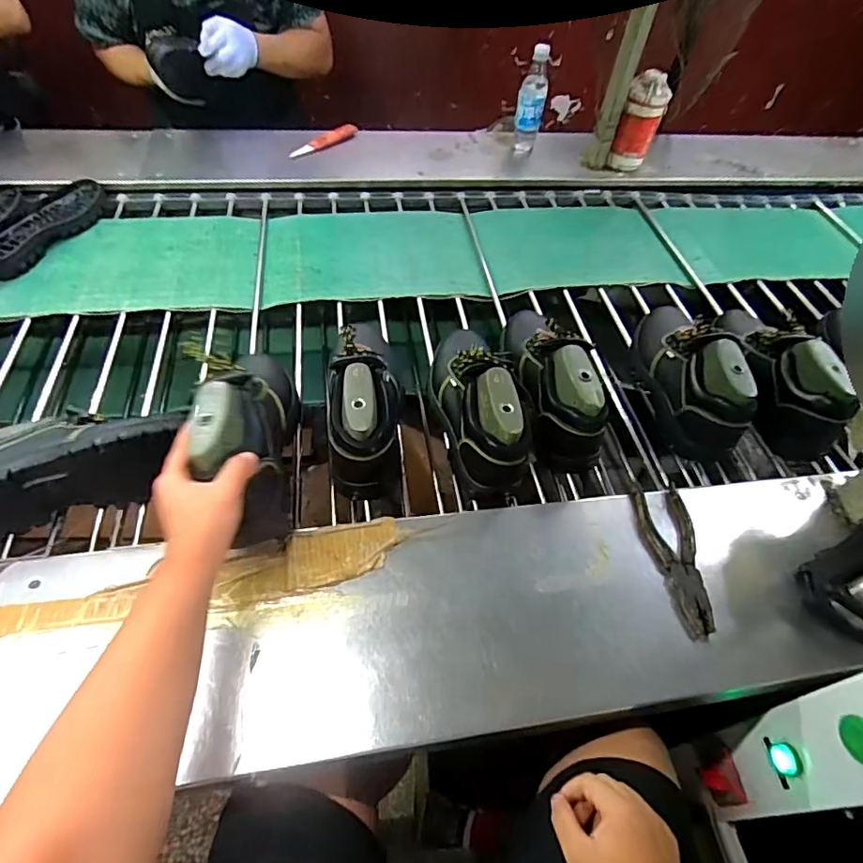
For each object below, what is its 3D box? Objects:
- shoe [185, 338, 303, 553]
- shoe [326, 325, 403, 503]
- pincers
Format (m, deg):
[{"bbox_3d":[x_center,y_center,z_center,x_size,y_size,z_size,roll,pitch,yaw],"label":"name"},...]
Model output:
[{"bbox_3d":[-0.208,-0.004,0.601,0.092,0.135,0.238,-1,48,-7],"label":"shoe"},{"bbox_3d":[-0.098,-0.068,0.737,0.106,0.134,0.301,1,53,-4],"label":"shoe"},{"bbox_3d":[0.293,0.147,0.632,0.066,0.024,0.188,-1,53,-5],"label":"pincers"}]

